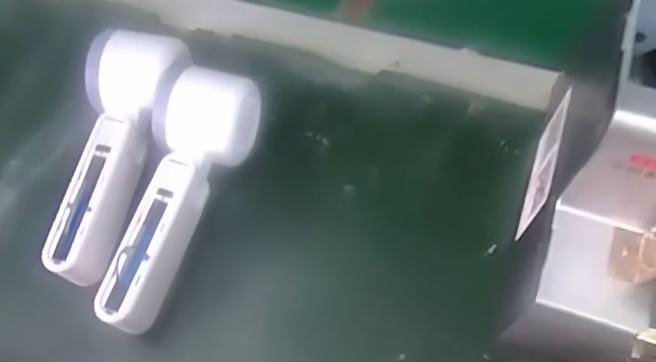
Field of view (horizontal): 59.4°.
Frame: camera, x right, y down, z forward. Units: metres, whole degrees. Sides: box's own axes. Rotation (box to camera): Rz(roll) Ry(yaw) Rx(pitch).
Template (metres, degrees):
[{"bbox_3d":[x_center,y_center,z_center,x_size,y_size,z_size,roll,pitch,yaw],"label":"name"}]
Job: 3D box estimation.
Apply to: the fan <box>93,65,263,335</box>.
[{"bbox_3d":[-0.089,0.009,0.344,0.054,0.060,0.158,12,62,8],"label":"fan"}]

